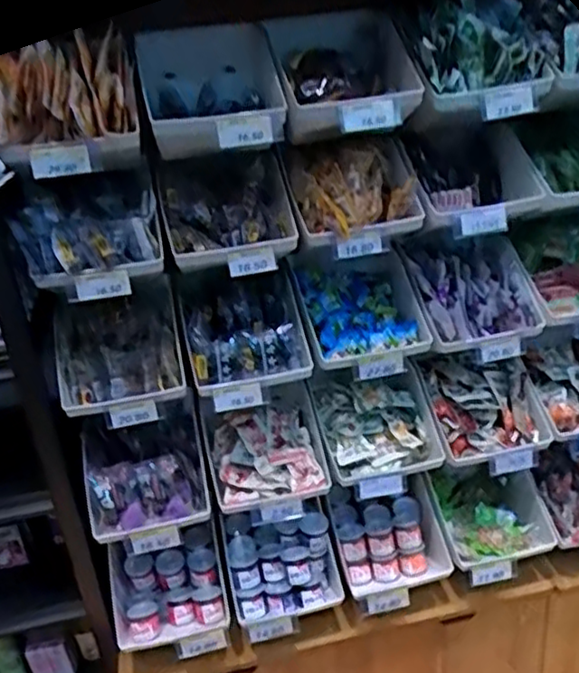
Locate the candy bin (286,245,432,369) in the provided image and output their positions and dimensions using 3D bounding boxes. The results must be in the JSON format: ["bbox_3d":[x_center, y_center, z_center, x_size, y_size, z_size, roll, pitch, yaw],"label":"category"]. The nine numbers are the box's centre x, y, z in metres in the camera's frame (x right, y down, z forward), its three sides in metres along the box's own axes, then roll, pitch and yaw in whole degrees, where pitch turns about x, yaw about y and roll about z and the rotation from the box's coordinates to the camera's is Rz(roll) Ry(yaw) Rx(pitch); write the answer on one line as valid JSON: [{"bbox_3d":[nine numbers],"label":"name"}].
[{"bbox_3d":[0.126,-0.067,1.286,0.226,0.127,0.265,-8,26,-4],"label":"candy bin"}]

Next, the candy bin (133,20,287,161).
[{"bbox_3d":[-0.126,-0.402,1.084,0.211,0.166,0.302,-8,26,-4],"label":"candy bin"}]

